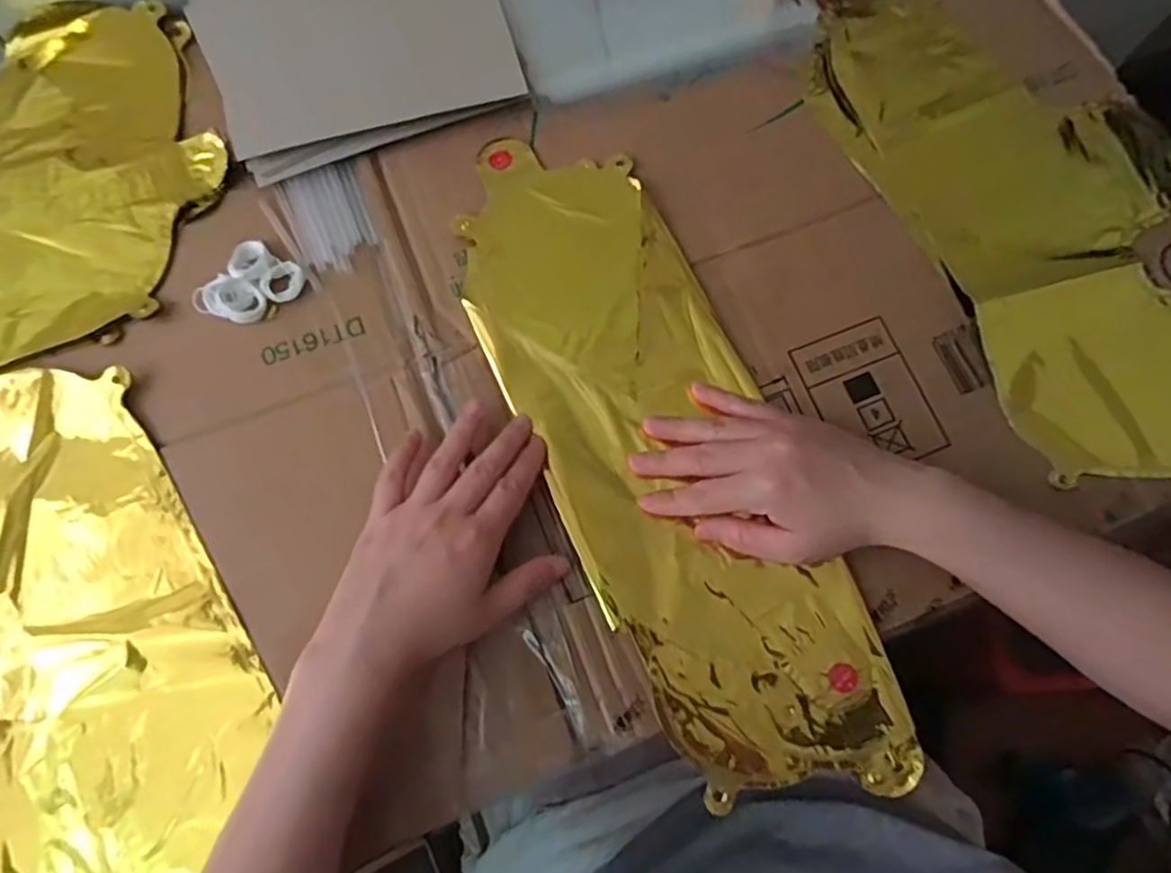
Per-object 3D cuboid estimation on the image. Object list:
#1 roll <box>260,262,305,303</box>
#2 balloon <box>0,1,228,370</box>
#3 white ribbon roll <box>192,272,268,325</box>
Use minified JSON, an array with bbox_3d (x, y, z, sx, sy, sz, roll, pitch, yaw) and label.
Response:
[{"bbox_3d":[-0.187,-0.095,0.421,0.025,0.008,0.022,-29,77,-8],"label":"roll"},{"bbox_3d":[-0.440,-0.139,0.439,0.393,0.019,0.257,-22,76,-6],"label":"balloon"},{"bbox_3d":[-0.218,-0.085,0.418,0.043,0.007,0.027,19,76,4],"label":"white ribbon roll"}]

